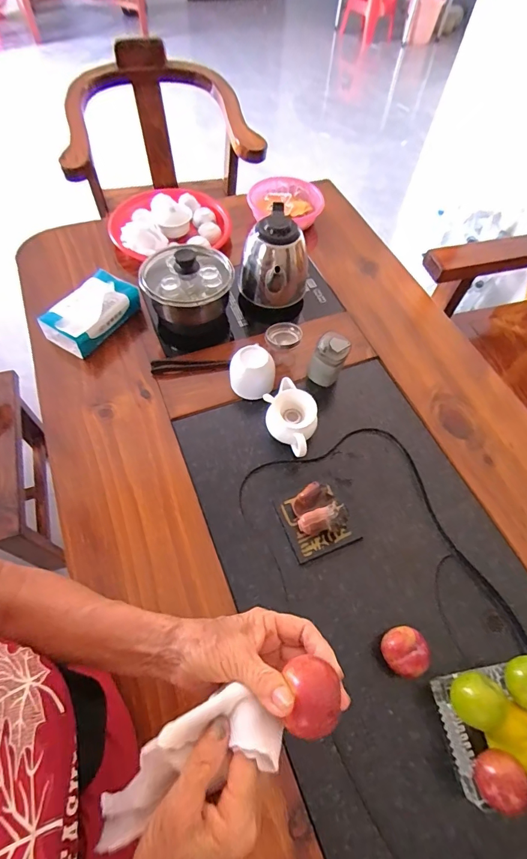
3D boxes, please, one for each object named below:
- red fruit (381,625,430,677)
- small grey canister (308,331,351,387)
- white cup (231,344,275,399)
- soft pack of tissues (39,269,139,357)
[{"bbox_3d":[0.172,0.273,0.495,0.048,0.044,0.052,2,60,-3],"label":"red fruit"},{"bbox_3d":[0.111,-0.116,0.686,0.052,0.086,0.054,2,60,-3],"label":"small grey canister"},{"bbox_3d":[-0.020,-0.095,0.677,0.071,0.069,0.066,2,60,-3],"label":"white cup"},{"bbox_3d":[-0.311,-0.209,0.729,0.093,0.062,0.158,30,62,12],"label":"soft pack of tissues"}]

